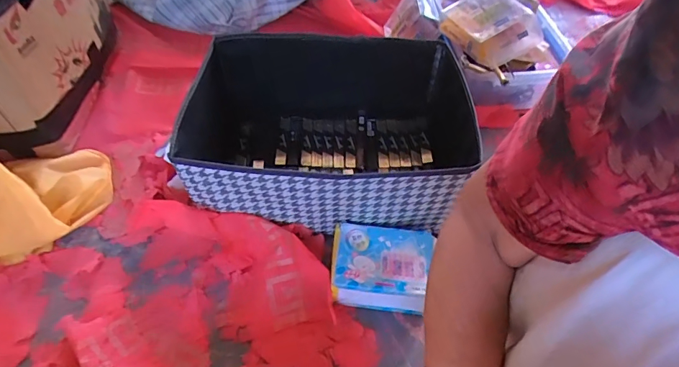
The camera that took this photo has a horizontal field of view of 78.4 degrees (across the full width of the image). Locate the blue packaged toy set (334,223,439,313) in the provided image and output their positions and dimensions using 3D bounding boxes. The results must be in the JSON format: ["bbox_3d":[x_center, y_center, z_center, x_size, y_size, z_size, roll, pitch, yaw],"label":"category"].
[{"bbox_3d":[0.064,0.125,0.632,0.143,0.061,0.109,6,53,2],"label":"blue packaged toy set"}]

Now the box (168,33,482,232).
[{"bbox_3d":[-0.021,-0.084,0.700,0.457,0.187,0.311,-1,53,-3],"label":"box"}]

